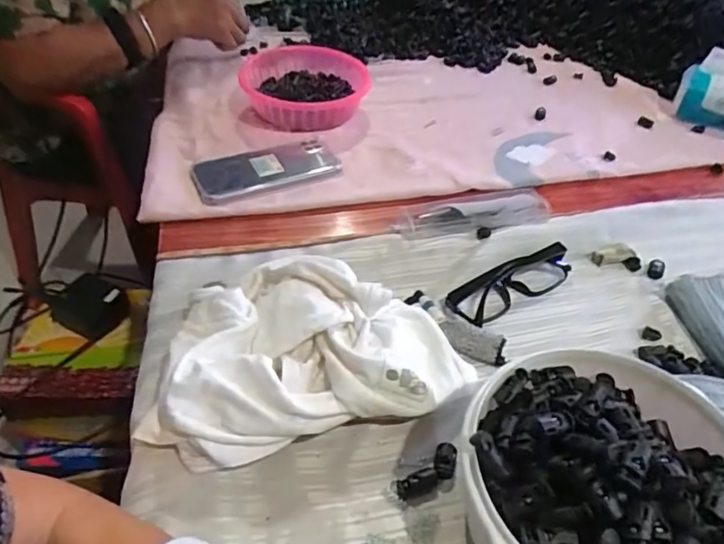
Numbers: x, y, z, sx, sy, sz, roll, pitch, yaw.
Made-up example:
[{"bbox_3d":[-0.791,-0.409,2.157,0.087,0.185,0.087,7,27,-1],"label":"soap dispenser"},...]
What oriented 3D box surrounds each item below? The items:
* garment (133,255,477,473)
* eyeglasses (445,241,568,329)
[{"bbox_3d":[-0.043,0.049,0.414,0.219,0.056,0.170,-9,42,-13],"label":"garment"},{"bbox_3d":[0.137,0.008,0.483,0.132,0.024,0.036,-24,47,-27],"label":"eyeglasses"}]

